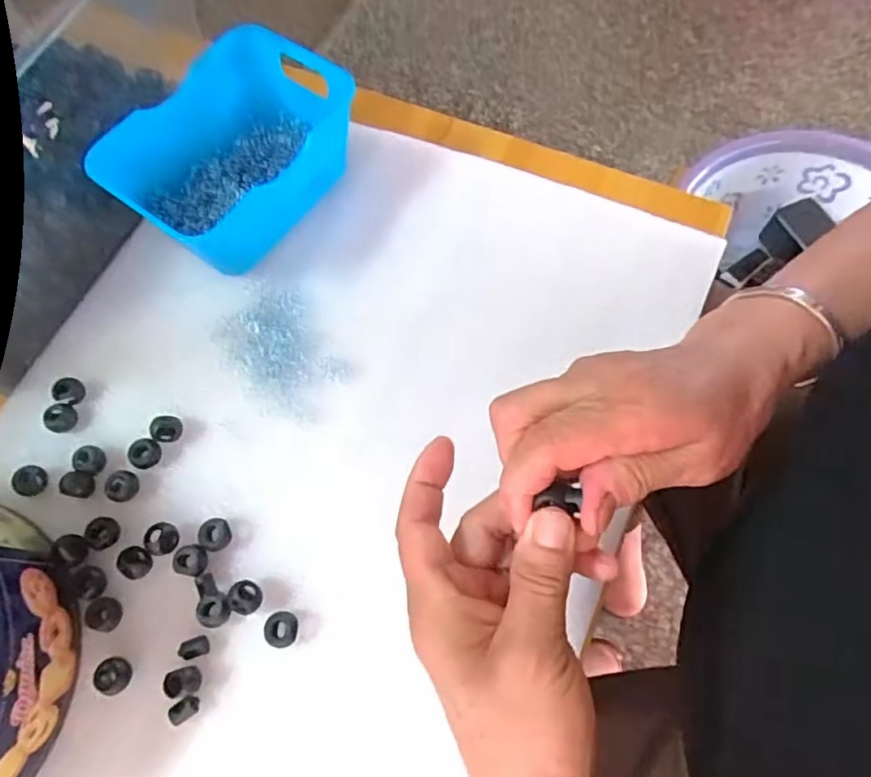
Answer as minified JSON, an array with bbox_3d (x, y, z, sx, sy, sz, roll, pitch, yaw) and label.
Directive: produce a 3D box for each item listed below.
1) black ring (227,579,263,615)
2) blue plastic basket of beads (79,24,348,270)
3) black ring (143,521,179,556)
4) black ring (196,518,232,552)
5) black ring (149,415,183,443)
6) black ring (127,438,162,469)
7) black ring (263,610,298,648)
[{"bbox_3d":[-0.101,0.112,0.328,0.015,0.013,0.017,-1,70,2],"label":"black ring"},{"bbox_3d":[-0.122,-0.153,0.403,0.102,0.062,0.141,35,75,14],"label":"blue plastic basket of beads"},{"bbox_3d":[-0.152,0.083,0.341,0.020,0.007,0.017,40,76,15],"label":"black ring"},{"bbox_3d":[-0.123,0.082,0.343,0.016,0.010,0.016,-1,70,2],"label":"black ring"},{"bbox_3d":[-0.159,0.025,0.364,0.016,0.014,0.016,-1,70,2],"label":"black ring"},{"bbox_3d":[-0.172,0.039,0.363,0.015,0.010,0.017,20,72,10],"label":"black ring"},{"bbox_3d":[-0.081,0.127,0.324,0.016,0.012,0.018,-4,70,1],"label":"black ring"}]

